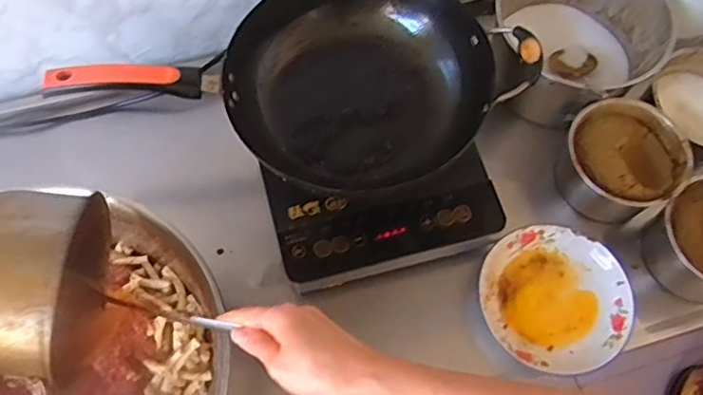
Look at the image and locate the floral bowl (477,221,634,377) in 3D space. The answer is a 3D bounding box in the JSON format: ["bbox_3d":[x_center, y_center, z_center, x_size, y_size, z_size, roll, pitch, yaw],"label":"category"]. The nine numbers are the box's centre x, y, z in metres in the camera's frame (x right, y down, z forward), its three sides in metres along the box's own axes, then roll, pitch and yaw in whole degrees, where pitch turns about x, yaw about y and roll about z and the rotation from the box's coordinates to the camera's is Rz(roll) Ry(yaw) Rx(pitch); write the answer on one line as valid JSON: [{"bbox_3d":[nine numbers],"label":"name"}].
[{"bbox_3d":[0.251,0.125,0.741,0.183,0.036,0.169,1,67,-2],"label":"floral bowl"}]

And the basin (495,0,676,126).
[{"bbox_3d":[0.310,-0.224,0.847,0.215,0.136,0.214,1,67,-2],"label":"basin"}]

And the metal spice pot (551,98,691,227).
[{"bbox_3d":[0.351,-0.047,0.797,0.144,0.091,0.144,1,67,-2],"label":"metal spice pot"}]

